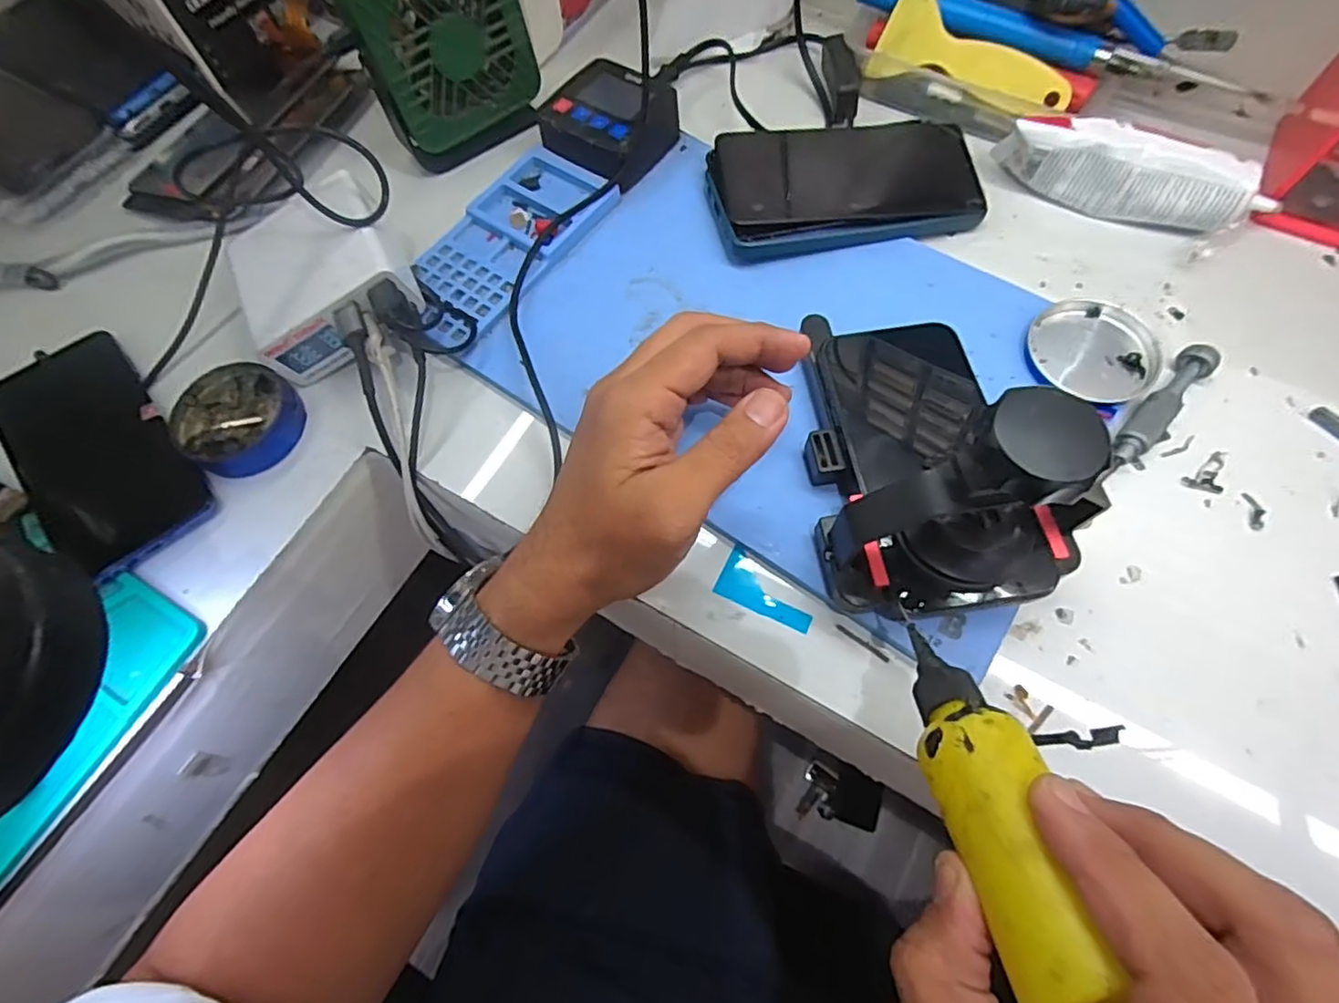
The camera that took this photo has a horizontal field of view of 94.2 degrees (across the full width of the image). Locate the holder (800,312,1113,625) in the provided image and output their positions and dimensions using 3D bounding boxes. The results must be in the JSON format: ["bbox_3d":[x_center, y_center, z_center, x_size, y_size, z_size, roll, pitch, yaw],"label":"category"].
[{"bbox_3d":[0.122,-0.036,0.266,0.109,0.116,0.146,-3,67,2],"label":"holder"}]

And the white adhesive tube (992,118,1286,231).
[{"bbox_3d":[0.274,-0.193,0.367,0.146,0.045,0.035,25,71,12],"label":"white adhesive tube"}]

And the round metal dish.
[{"bbox_3d":[0.226,-0.080,0.332,0.063,0.005,0.061,-2,70,6],"label":"round metal dish"}]

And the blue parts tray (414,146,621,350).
[{"bbox_3d":[-0.100,-0.161,0.381,0.073,0.010,0.150,34,73,15],"label":"blue parts tray"}]

